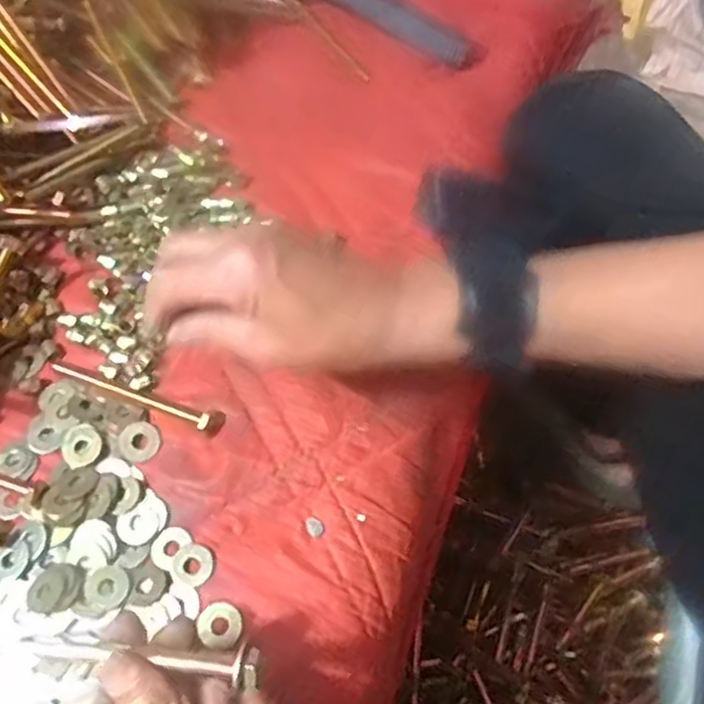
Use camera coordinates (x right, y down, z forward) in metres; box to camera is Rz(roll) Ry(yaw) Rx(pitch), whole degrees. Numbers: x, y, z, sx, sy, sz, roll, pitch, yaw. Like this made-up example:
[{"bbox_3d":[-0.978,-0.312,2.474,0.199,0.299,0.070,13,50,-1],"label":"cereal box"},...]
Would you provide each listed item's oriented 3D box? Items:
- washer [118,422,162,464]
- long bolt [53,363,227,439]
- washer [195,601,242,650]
[{"bbox_3d":[-0.118,0.049,0.390,0.022,0.004,0.022,-1,64,3],"label":"washer"},{"bbox_3d":[-0.124,0.023,0.396,0.109,0.012,0.013,18,66,11],"label":"long bolt"},{"bbox_3d":[-0.065,0.134,0.344,0.022,0.004,0.021,-1,50,1],"label":"washer"}]

